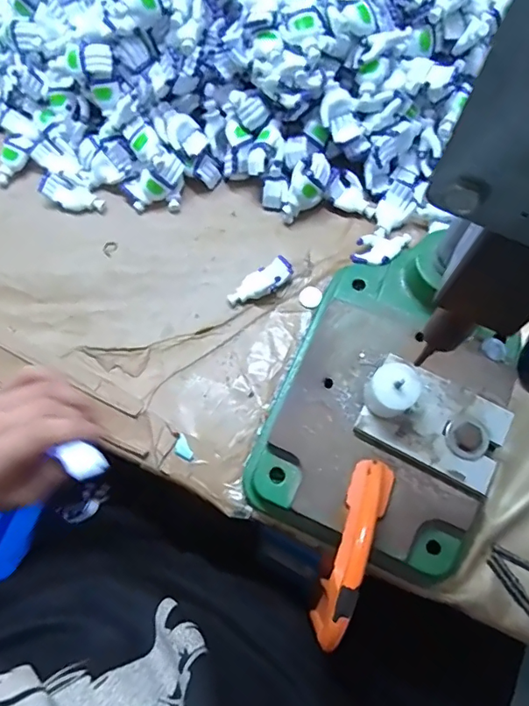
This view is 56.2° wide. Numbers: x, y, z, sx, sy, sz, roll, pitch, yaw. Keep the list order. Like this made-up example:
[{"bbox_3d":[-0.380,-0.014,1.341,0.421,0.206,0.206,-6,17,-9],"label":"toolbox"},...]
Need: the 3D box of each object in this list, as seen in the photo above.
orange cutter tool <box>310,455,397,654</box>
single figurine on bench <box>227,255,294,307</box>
[{"bbox_3d":[0.057,0.118,0.307,0.026,0.032,0.117,21,56,9],"label":"orange cutter tool"},{"bbox_3d":[-0.004,-0.061,0.425,0.059,0.020,0.027,-35,72,-12],"label":"single figurine on bench"}]

